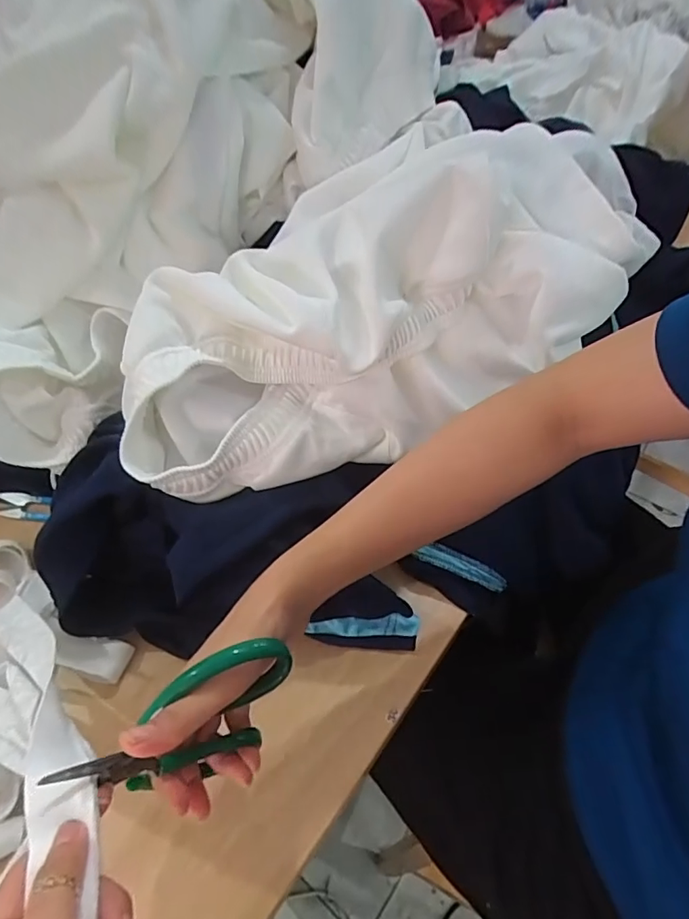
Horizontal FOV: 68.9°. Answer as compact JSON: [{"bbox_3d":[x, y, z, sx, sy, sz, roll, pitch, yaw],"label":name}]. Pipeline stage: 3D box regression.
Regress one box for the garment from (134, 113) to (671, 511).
[{"bbox_3d":[0.053,-0.146,0.430,0.509,0.150,0.220,-21,52,-12],"label":"garment"}]

